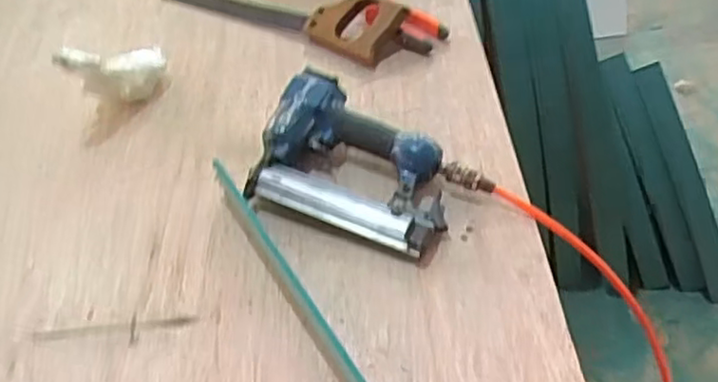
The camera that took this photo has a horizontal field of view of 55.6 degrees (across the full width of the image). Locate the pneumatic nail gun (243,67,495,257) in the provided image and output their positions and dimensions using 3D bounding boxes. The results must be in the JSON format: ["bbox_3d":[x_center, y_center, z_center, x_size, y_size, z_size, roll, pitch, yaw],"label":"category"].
[{"bbox_3d":[0.010,-0.030,0.725,0.241,0.063,0.160,16,53,19],"label":"pneumatic nail gun"}]

